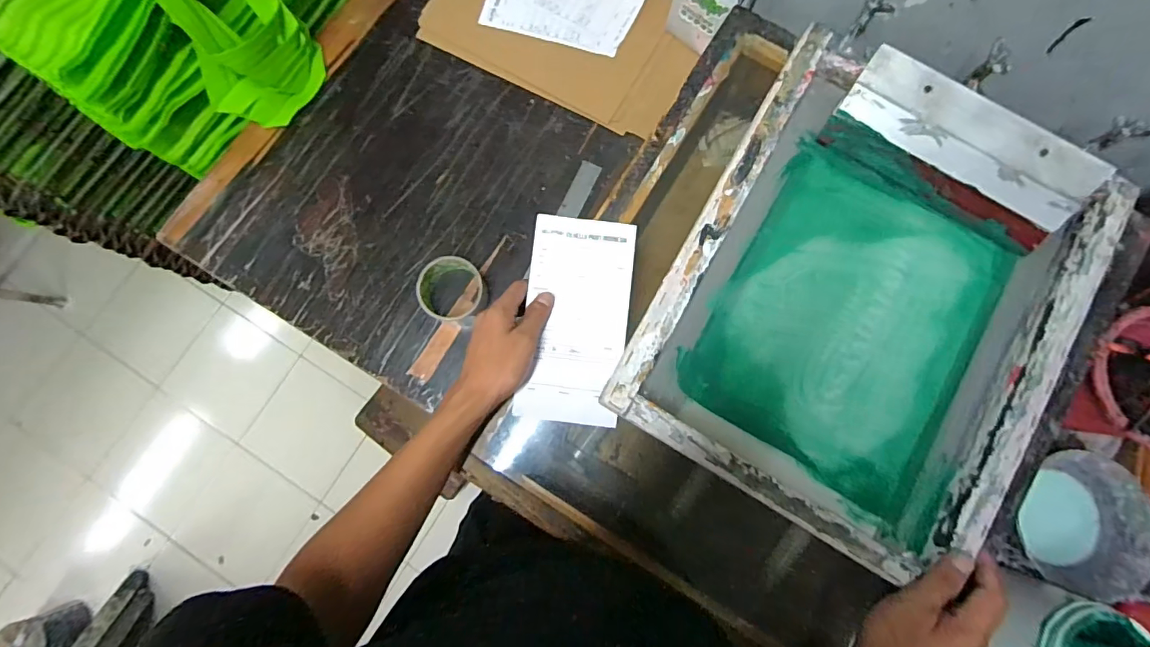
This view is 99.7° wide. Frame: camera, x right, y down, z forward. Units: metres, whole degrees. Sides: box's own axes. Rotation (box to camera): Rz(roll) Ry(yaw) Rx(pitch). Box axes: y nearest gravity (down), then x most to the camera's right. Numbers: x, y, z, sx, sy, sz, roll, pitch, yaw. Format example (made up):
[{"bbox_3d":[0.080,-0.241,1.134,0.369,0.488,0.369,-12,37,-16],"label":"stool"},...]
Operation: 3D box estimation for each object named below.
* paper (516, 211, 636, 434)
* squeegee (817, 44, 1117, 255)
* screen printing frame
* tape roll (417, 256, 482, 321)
[{"bbox_3d":[0.002,-0.005,0.504,0.105,0.006,0.211,6,83,3],"label":"paper"},{"bbox_3d":[0.388,-0.175,0.494,0.243,0.028,0.101,30,119,6],"label":"squeegee"},{"bbox_3d":[0.280,-0.025,0.473,0.345,0.051,0.430,31,85,5],"label":"screen printing frame"},{"bbox_3d":[-0.163,-0.046,0.652,0.082,0.050,0.081,0,80,1],"label":"tape roll"}]

